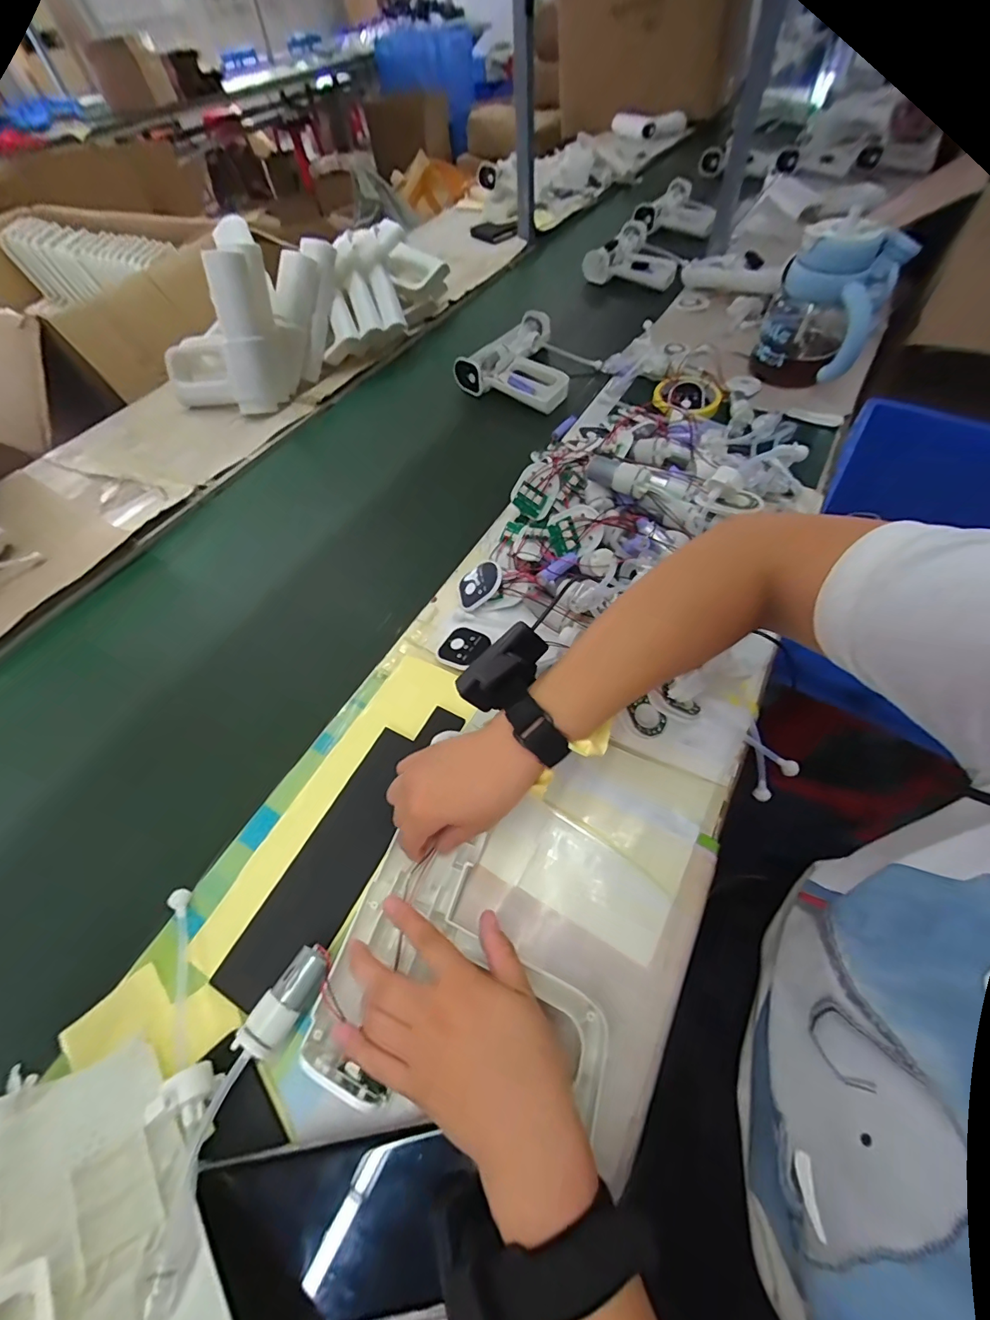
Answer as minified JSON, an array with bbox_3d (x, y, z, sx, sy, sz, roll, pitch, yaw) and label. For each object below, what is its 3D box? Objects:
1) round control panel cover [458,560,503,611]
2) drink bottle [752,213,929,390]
[{"bbox_3d":[-0.018,-0.083,0.498,0.056,0.012,0.047,-44,51,8],"label":"round control panel cover"},{"bbox_3d":[0.451,-0.482,0.627,0.139,0.160,0.127,24,62,18],"label":"drink bottle"}]

